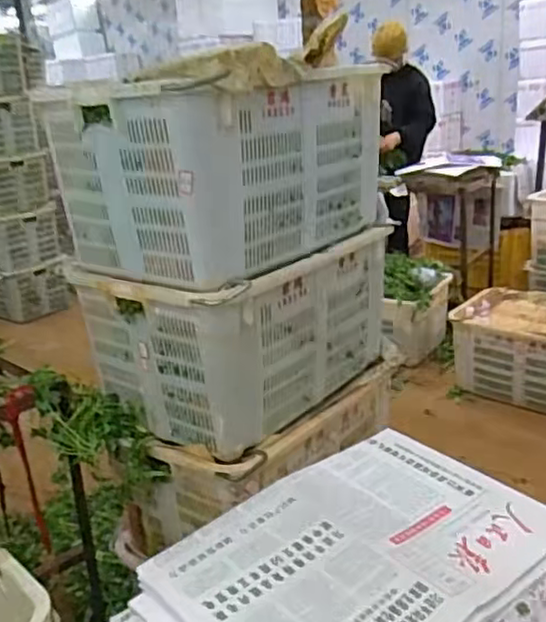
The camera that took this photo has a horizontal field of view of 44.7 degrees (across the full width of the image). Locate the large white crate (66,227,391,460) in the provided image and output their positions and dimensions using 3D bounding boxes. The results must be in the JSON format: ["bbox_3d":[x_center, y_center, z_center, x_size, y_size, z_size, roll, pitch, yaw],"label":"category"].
[{"bbox_3d":[-0.065,0.018,1.497,0.395,0.328,0.595,10,25,36],"label":"large white crate"}]

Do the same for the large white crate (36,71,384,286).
[{"bbox_3d":[-0.083,-0.315,1.410,0.429,0.351,0.619,10,25,36],"label":"large white crate"}]

